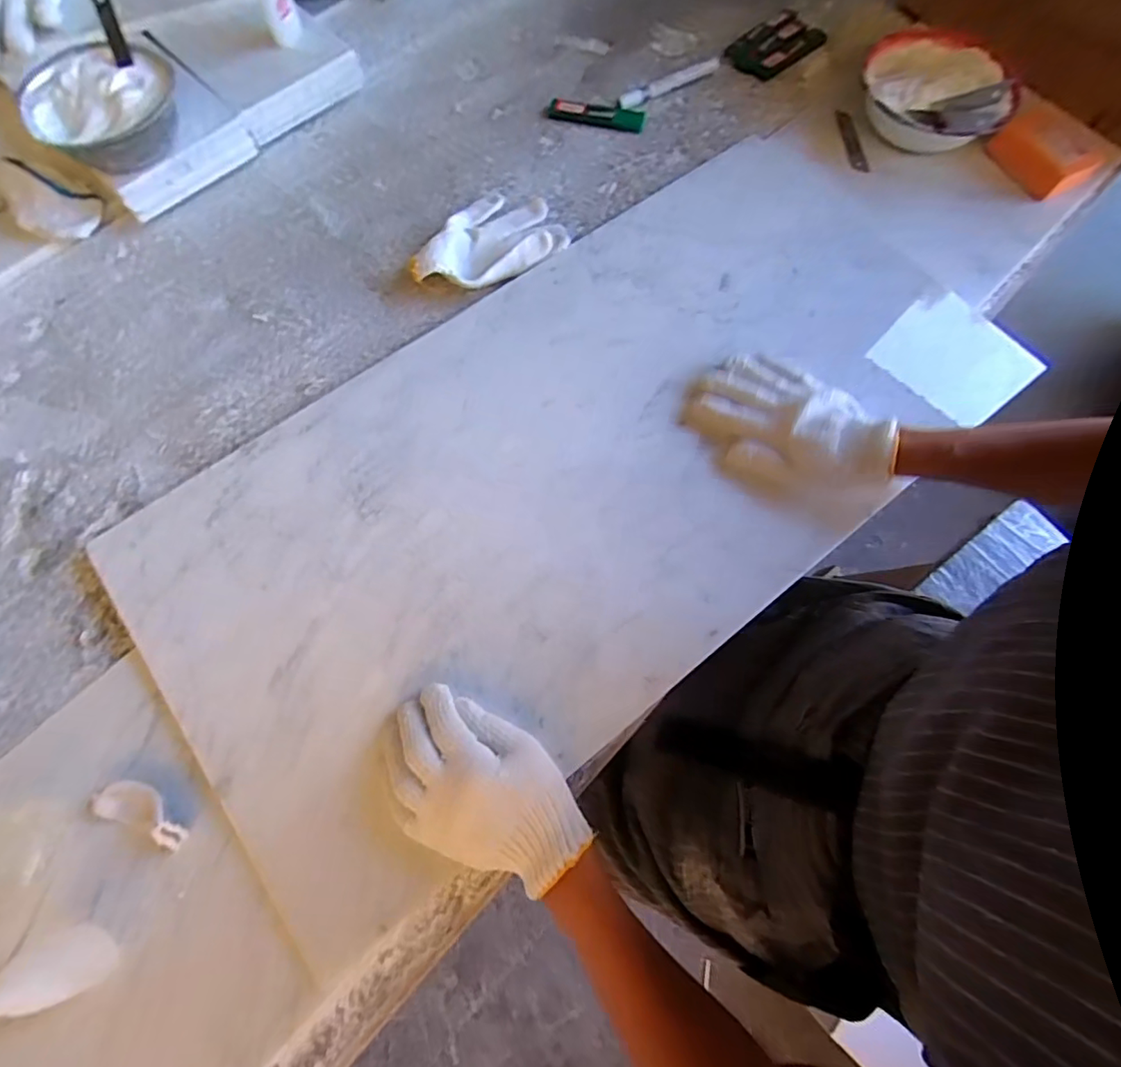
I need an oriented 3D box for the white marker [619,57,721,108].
[{"bbox_3d":[0.134,-0.554,0.635,0.137,0.015,0.020,-26,75,-6],"label":"white marker"}]

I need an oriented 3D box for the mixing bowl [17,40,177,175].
[{"bbox_3d":[-0.466,-0.439,0.539,0.148,0.039,0.137,0,74,1],"label":"mixing bowl"}]

